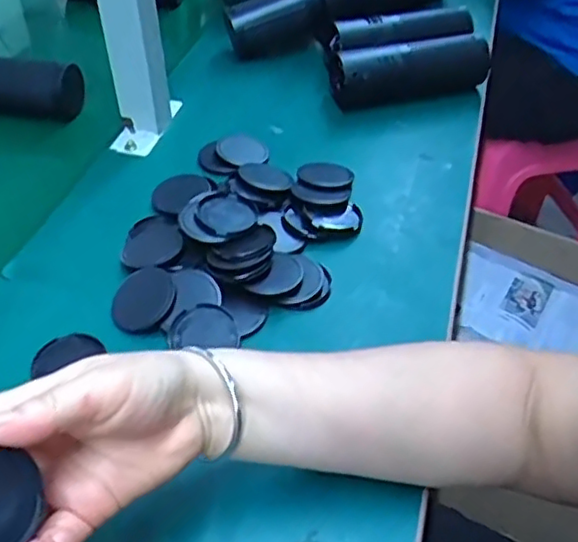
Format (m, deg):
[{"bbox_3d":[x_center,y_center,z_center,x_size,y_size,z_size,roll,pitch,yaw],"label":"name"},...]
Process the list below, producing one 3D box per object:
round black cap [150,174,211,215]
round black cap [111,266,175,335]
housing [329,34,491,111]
[{"bbox_3d":[-0.097,-0.070,0.577,0.051,0.005,0.051,-9,40,8],"label":"round black cap"},{"bbox_3d":[-0.107,0.021,0.480,0.046,0.004,0.051,-1,63,13],"label":"round black cap"},{"bbox_3d":[0.127,-0.209,0.677,0.164,0.056,0.048,-8,46,-9],"label":"housing"}]

